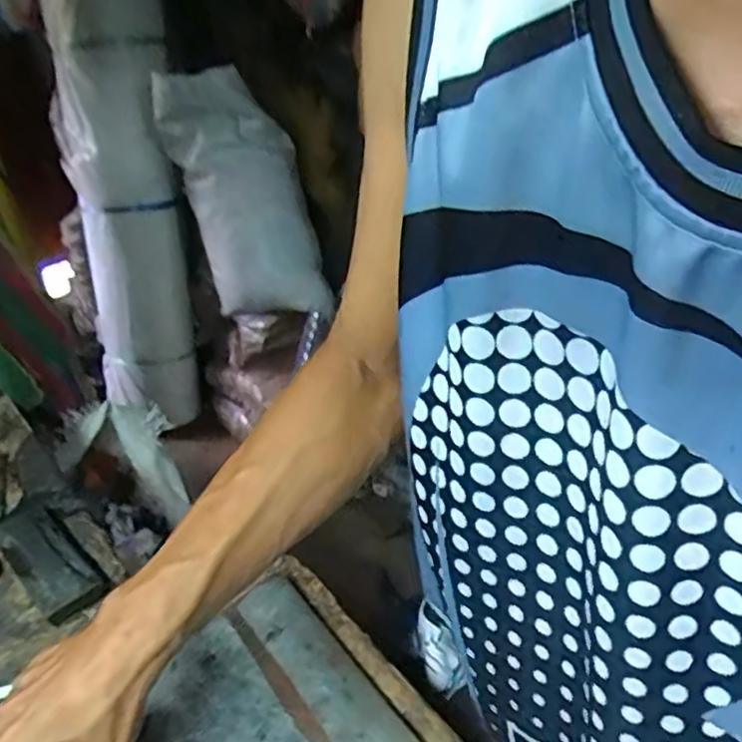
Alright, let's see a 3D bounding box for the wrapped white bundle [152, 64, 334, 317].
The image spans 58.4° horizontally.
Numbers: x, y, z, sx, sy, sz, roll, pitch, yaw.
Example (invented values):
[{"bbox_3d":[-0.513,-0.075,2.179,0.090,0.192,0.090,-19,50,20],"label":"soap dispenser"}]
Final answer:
[{"bbox_3d":[-0.357,-0.492,1.883,0.290,0.696,0.268,-8,26,30],"label":"wrapped white bundle"}]

